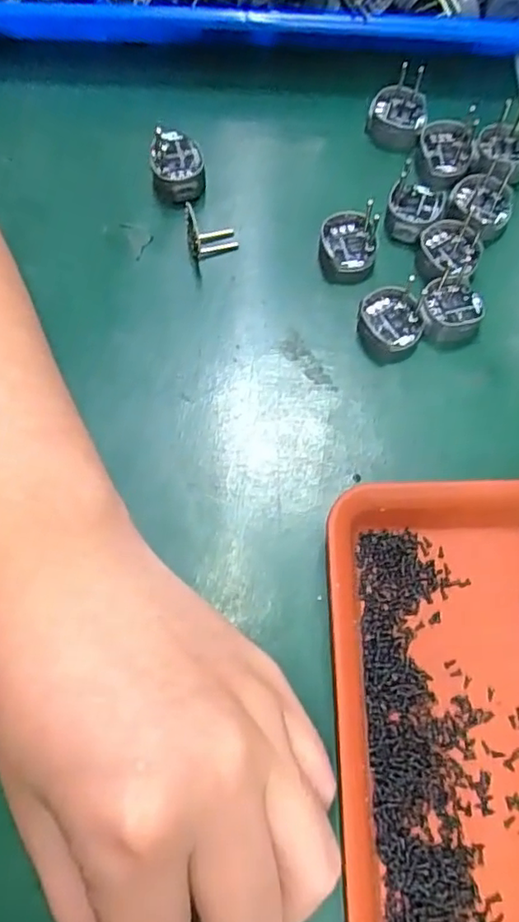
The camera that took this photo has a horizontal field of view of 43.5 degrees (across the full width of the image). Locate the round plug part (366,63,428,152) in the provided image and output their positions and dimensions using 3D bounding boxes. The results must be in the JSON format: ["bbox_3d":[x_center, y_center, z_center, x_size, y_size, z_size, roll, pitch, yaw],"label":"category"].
[{"bbox_3d":[0.069,-0.174,0.319,0.028,0.021,0.033,12,69,5],"label":"round plug part"}]

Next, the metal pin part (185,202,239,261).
[{"bbox_3d":[-0.021,-0.105,0.293,0.021,0.029,0.011,-24,70,-8],"label":"metal pin part"}]

